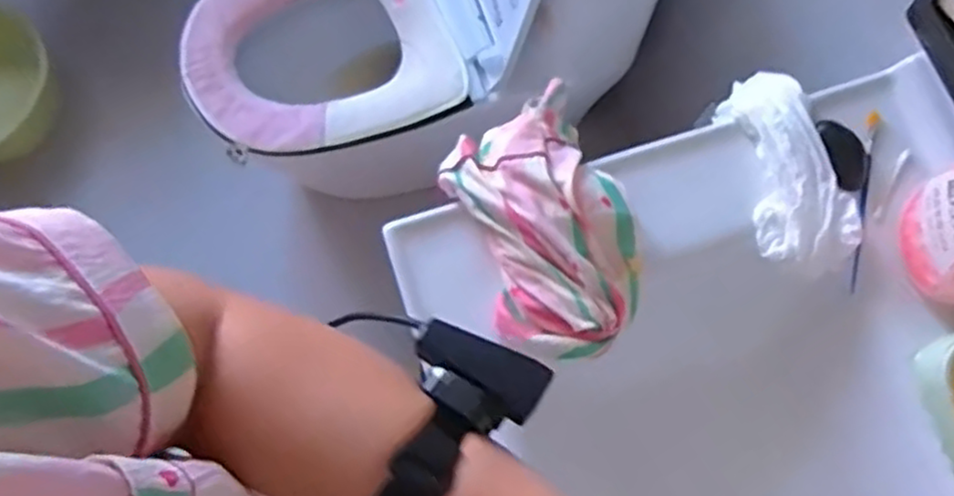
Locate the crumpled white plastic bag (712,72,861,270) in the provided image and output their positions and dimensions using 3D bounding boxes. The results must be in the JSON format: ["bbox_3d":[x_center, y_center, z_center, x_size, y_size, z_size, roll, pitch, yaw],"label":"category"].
[{"bbox_3d":[0.265,-0.068,0.614,0.072,0.049,0.172,-14,78,-3],"label":"crumpled white plastic bag"}]

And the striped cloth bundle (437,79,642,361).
[{"bbox_3d":[0.057,-0.021,0.574,0.128,0.062,0.221,-21,78,-4],"label":"striped cloth bundle"}]

